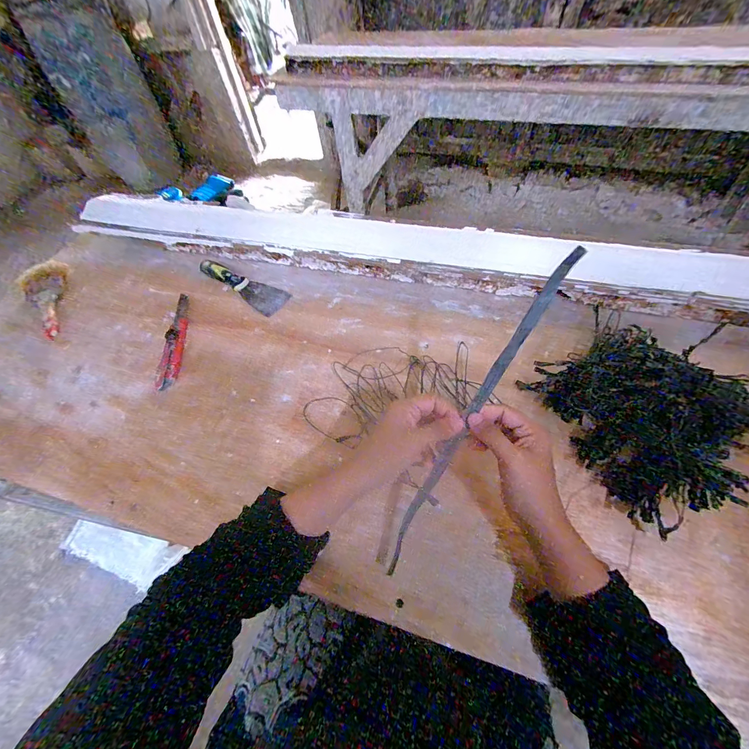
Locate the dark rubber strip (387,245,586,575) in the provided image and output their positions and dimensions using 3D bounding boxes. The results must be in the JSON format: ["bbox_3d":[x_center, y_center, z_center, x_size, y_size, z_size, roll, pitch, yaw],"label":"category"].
[{"bbox_3d":[0.093,0.040,0.316,0.018,0.022,0.333,32,100,24],"label":"dark rubber strip"}]

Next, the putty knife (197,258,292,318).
[{"bbox_3d":[-0.234,-0.164,0.595,0.178,0.024,0.057,26,63,21],"label":"putty knife"}]

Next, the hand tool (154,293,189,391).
[{"bbox_3d":[-0.319,-0.059,0.548,0.036,0.011,0.193,-9,56,0],"label":"hand tool"}]

